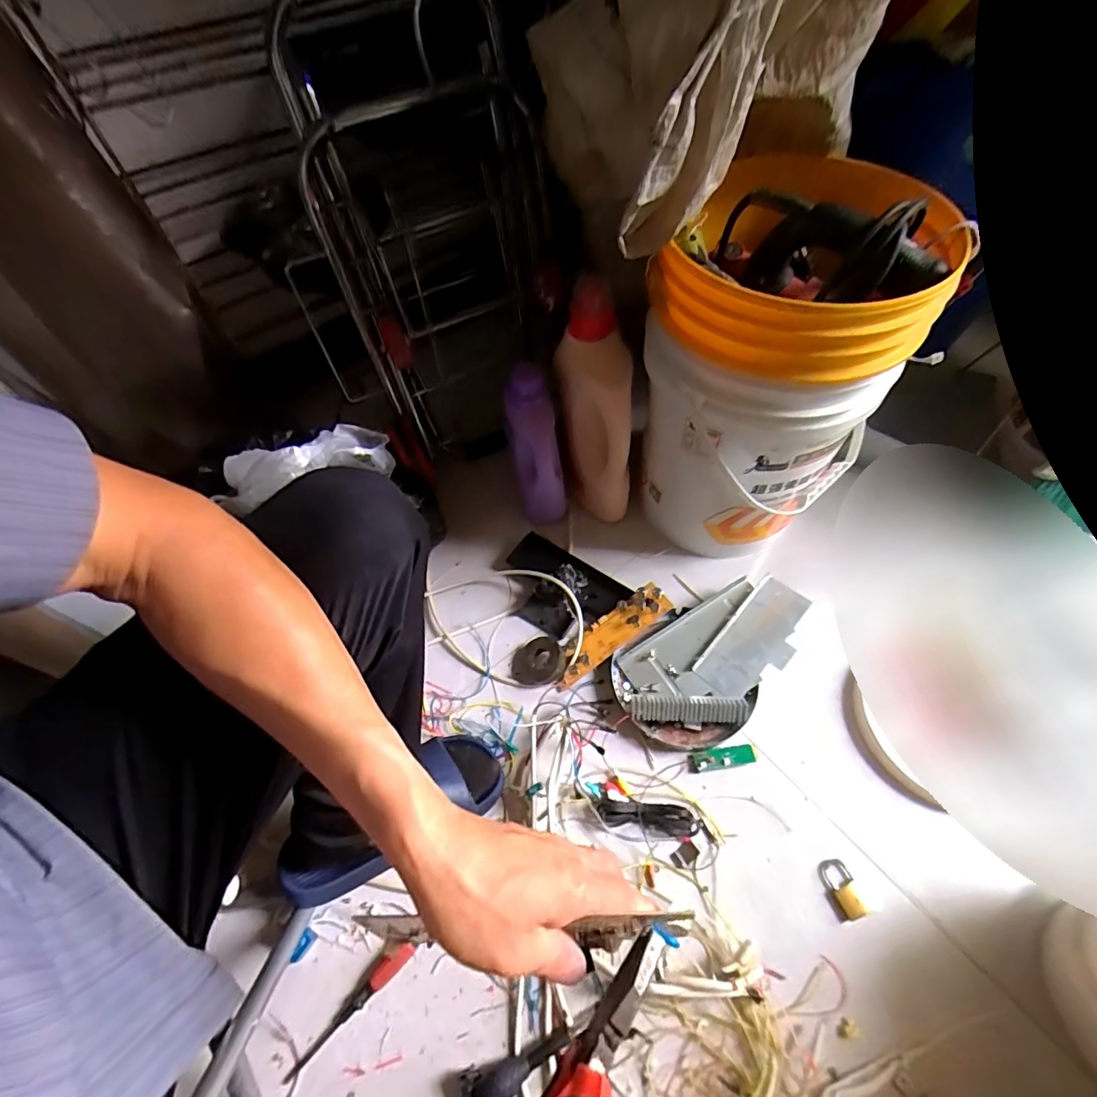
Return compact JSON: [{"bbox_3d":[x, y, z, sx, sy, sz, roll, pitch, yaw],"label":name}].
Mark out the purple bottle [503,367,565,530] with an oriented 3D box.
[{"bbox_3d":[-0.021,-0.165,0.835,0.080,0.247,0.120,-7,58,-1],"label":"purple bottle"}]

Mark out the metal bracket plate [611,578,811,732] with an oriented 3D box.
[{"bbox_3d":[0.248,0.157,0.758,0.300,0.051,0.163,-27,59,-15],"label":"metal bracket plate"}]

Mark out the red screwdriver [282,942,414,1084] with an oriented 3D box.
[{"bbox_3d":[-0.219,0.503,0.573,0.169,0.030,0.021,-37,62,-20],"label":"red screwdriver"}]

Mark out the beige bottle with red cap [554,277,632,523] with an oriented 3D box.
[{"bbox_3d":[0.070,-0.198,0.795,0.085,0.338,0.143,-14,58,-5],"label":"beige bottle with red cap"}]

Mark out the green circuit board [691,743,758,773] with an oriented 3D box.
[{"bbox_3d":[0.233,0.280,0.697,0.087,0.010,0.024,-9,56,-3],"label":"green circuit board"}]

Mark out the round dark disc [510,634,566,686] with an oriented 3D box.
[{"bbox_3d":[-0.015,0.167,0.778,0.078,0.023,0.078,-11,56,17],"label":"round dark disc"}]

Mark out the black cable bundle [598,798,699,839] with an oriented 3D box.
[{"bbox_3d":[0.125,0.340,0.663,0.121,0.013,0.034,5,57,6],"label":"black cable bundle"}]

